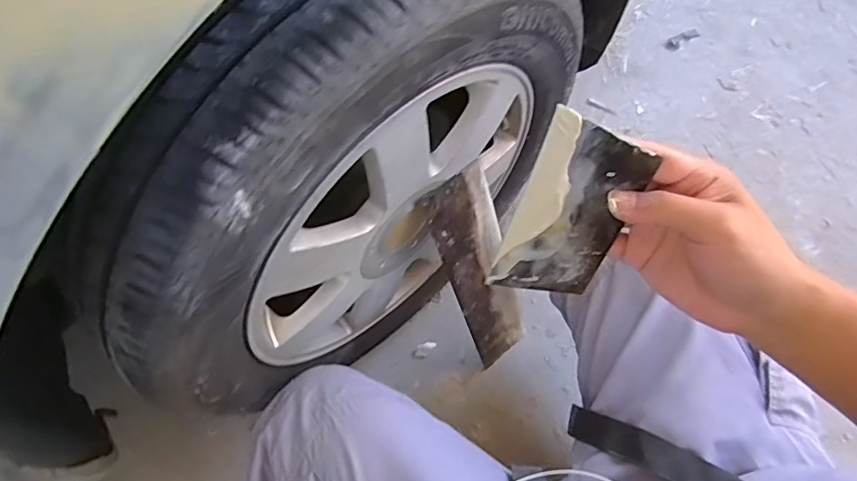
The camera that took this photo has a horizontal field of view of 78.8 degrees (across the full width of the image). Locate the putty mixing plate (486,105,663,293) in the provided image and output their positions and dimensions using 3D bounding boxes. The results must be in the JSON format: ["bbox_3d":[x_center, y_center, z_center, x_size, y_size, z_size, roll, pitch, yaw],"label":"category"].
[{"bbox_3d":[0.090,-0.015,0.329,0.073,0.131,0.005,5,41,-13],"label":"putty mixing plate"}]

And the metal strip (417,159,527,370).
[{"bbox_3d":[0.072,0.051,0.693,0.088,0.351,0.010,-38,46,-16],"label":"metal strip"}]

